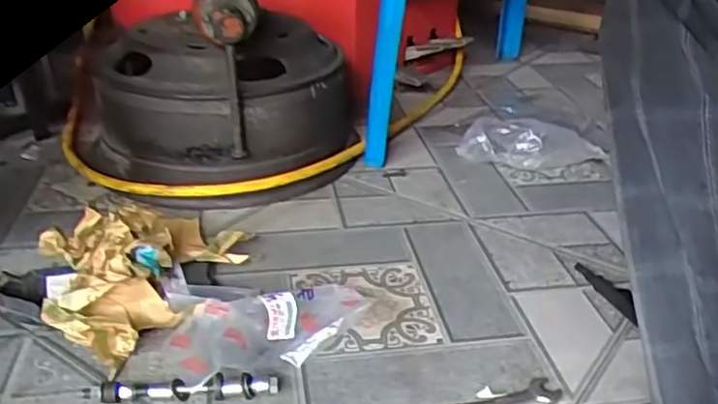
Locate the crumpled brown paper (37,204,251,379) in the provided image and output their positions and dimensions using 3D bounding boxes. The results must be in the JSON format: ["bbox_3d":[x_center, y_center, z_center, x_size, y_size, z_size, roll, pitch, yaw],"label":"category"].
[{"bbox_3d":[-0.232,0.075,0.770,0.223,0.076,0.212,-9,30,-18],"label":"crumpled brown paper"}]

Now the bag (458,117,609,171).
[{"bbox_3d":[0.276,-0.093,1.108,0.210,0.071,0.075,-4,28,-8],"label":"bag"}]

